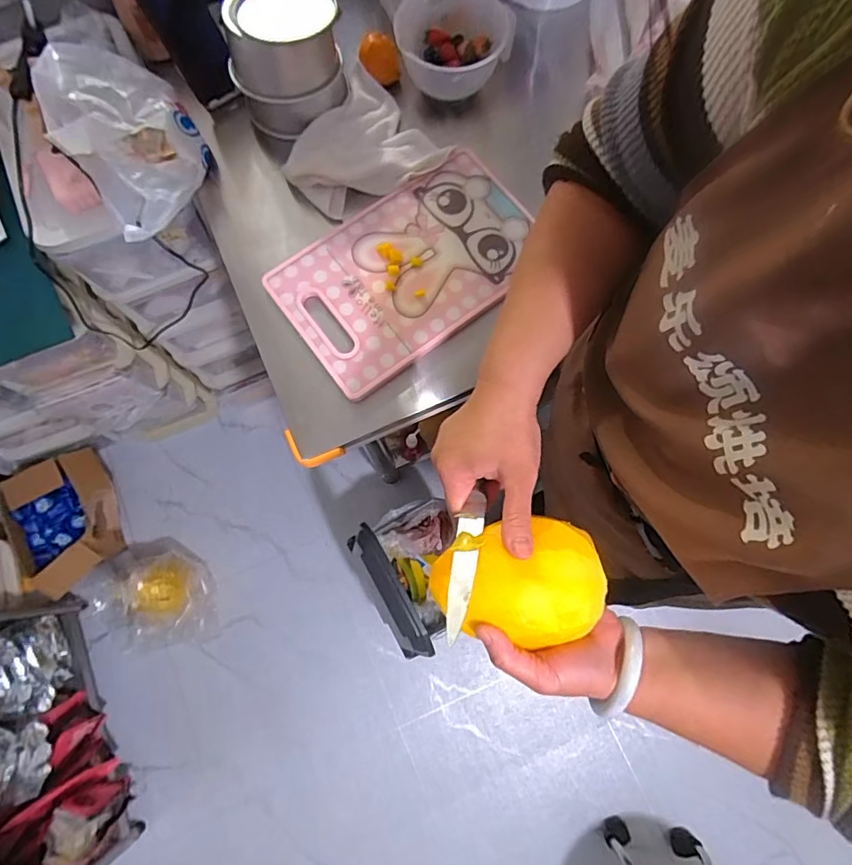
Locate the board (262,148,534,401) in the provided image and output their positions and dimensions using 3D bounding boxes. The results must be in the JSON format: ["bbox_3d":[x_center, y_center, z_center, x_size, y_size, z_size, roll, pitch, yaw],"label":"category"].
[{"bbox_3d":[-0.022,-0.227,0.691,0.348,0.021,0.221,-35,78,-8],"label":"board"}]

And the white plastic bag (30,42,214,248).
[{"bbox_3d":[-0.416,-0.423,0.702,0.170,0.086,0.270,-29,77,-6],"label":"white plastic bag"}]

